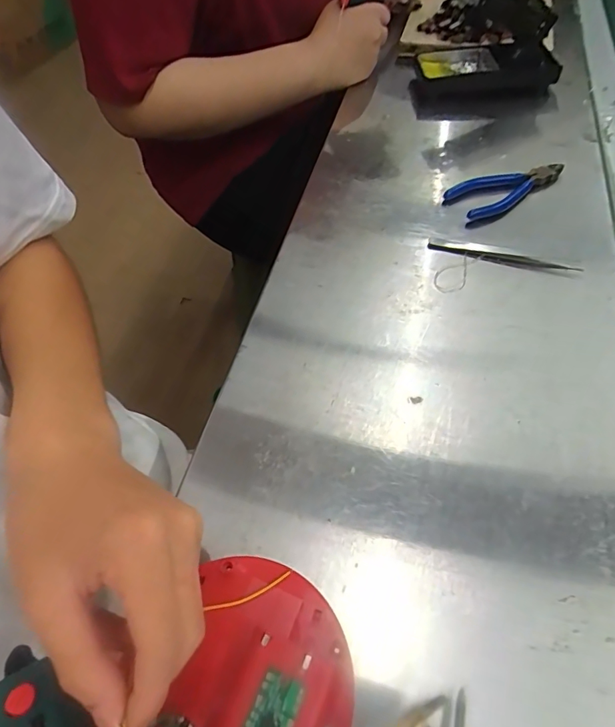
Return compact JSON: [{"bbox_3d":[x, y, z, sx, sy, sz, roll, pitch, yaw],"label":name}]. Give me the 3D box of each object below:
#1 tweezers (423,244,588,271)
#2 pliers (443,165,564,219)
[{"bbox_3d":[0.174,-0.095,0.417,0.129,0.006,0.014,13,57,14],"label":"tweezers"},{"bbox_3d":[0.207,-0.174,0.468,0.124,0.020,0.044,-18,55,-7],"label":"pliers"}]

